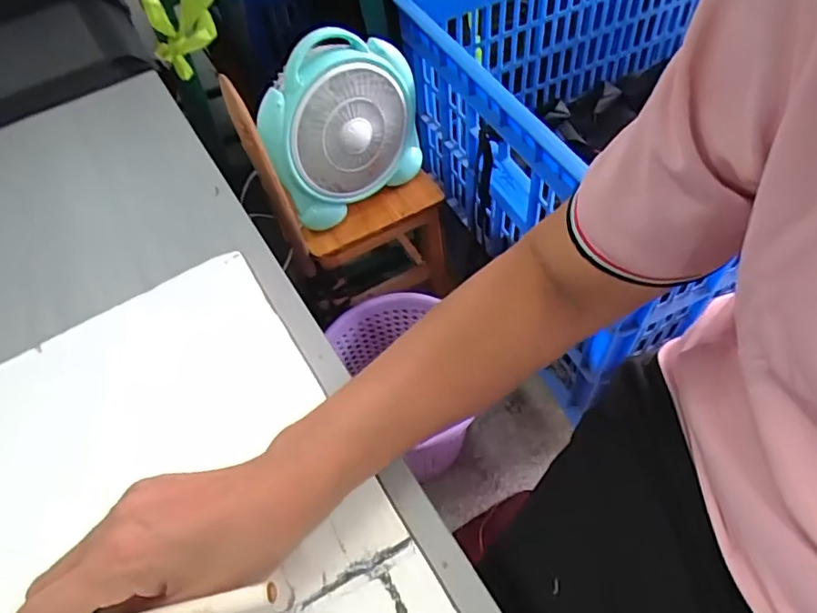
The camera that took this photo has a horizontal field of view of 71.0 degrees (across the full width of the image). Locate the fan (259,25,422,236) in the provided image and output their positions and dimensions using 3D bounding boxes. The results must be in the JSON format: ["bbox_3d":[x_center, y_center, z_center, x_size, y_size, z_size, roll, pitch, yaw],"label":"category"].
[{"bbox_3d":[-0.089,-0.253,0.811,0.236,0.224,0.082,-29,57,-14],"label":"fan"}]

